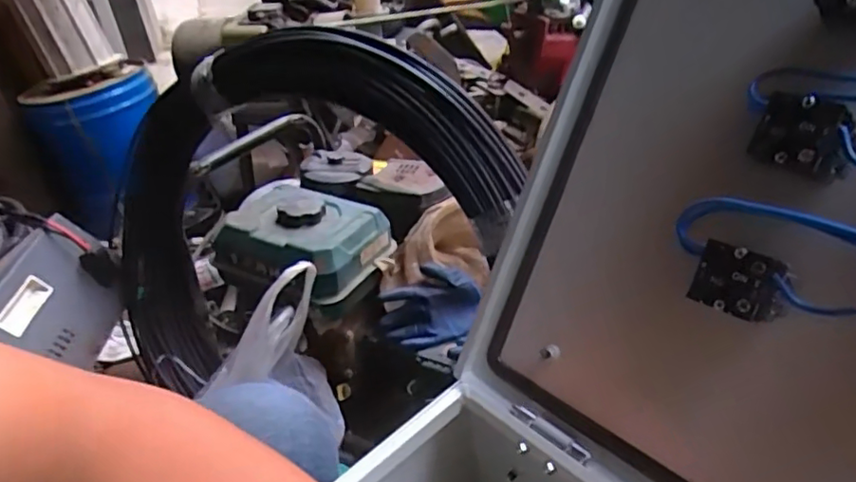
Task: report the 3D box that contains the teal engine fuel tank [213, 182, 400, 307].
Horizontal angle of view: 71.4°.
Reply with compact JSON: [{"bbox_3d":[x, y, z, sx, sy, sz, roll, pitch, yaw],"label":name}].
[{"bbox_3d":[-0.188,-0.006,0.907,0.222,0.089,0.169,11,34,23],"label":"teal engine fuel tank"}]

